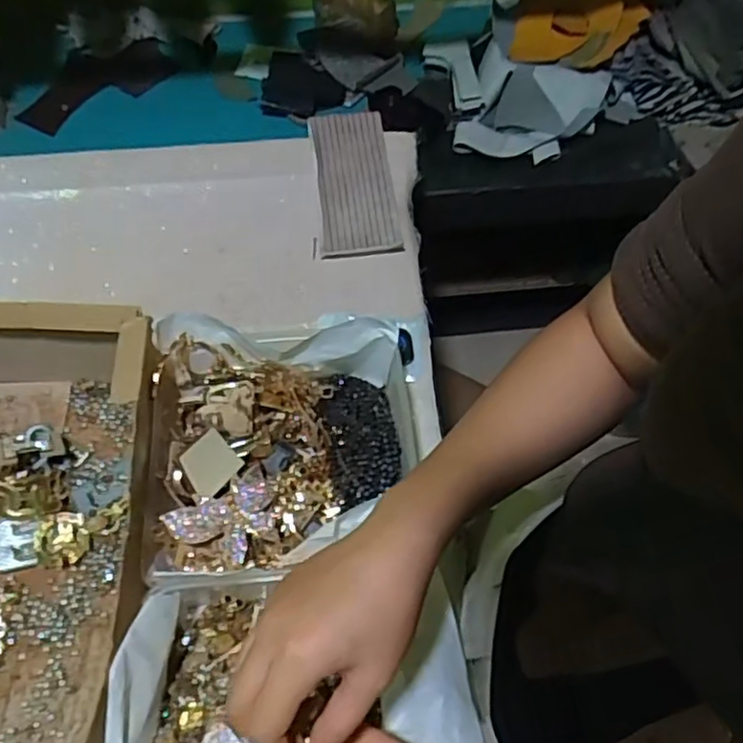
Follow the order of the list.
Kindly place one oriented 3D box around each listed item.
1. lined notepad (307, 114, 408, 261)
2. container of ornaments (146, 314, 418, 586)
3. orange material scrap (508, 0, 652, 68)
[{"bbox_3d":[-0.017,-0.199,0.709,0.080,0.013,0.178,-5,66,-4],"label":"lined notepad"},{"bbox_3d":[-0.066,0.060,0.537,0.206,0.072,0.200,-6,60,-4],"label":"container of ornaments"},{"bbox_3d":[0.281,-0.483,0.921,0.158,0.035,0.165,17,81,6],"label":"orange material scrap"}]

